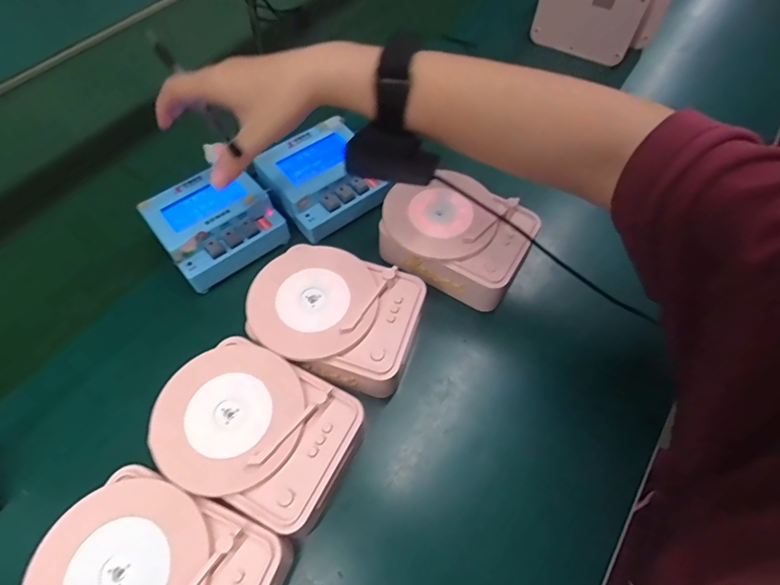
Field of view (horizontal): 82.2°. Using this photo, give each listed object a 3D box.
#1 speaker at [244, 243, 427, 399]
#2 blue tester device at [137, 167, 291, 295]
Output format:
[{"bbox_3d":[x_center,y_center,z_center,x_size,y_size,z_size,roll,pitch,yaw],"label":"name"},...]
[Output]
[{"bbox_3d":[-0.043,0.023,0.373,0.128,0.060,0.100,18,61,11],"label":"speaker"},{"bbox_3d":[-0.166,-0.068,0.425,0.102,0.039,0.096,-37,66,-20],"label":"blue tester device"}]

